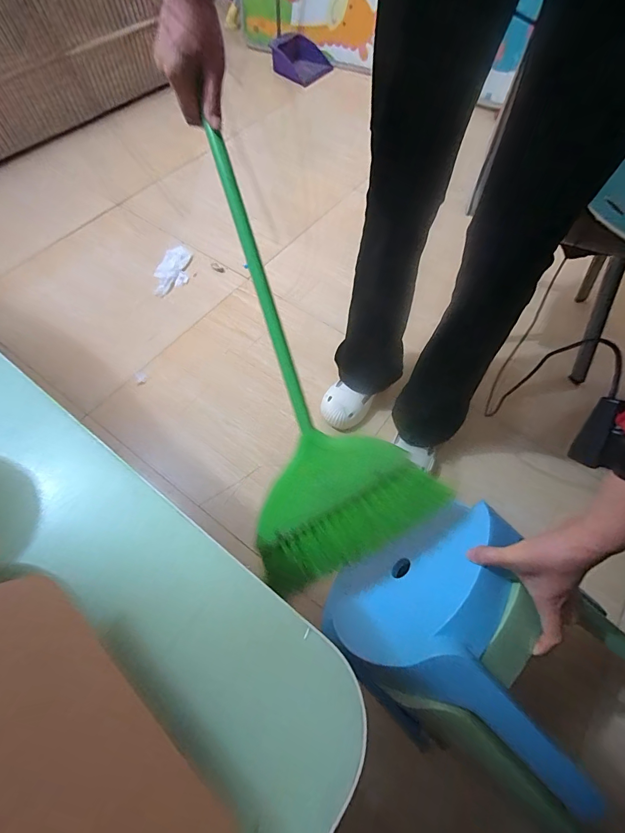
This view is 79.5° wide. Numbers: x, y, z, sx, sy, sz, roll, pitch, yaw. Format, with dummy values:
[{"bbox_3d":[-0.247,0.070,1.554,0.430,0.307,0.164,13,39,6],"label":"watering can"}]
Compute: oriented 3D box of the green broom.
[{"bbox_3d":[-0.014,-0.056,0.461,0.239,0.034,0.547,-17,92,9],"label":"green broom"}]

